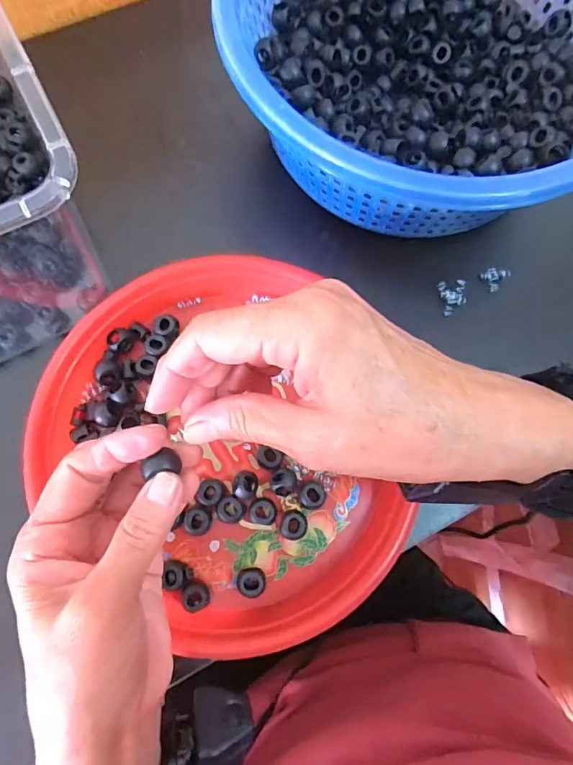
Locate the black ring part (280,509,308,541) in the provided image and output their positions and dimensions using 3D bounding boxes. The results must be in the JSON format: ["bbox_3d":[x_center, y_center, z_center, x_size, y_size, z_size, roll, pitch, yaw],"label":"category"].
[{"bbox_3d":[0.004,0.089,0.290,0.016,0.012,0.018,-1,76,-2],"label":"black ring part"}]

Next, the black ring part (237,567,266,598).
[{"bbox_3d":[-0.021,0.121,0.281,0.017,0.012,0.016,0,76,-2],"label":"black ring part"}]

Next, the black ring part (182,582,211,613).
[{"bbox_3d":[-0.054,0.129,0.278,0.016,0.011,0.017,0,76,-2],"label":"black ring part"}]

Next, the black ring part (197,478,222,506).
[{"bbox_3d":[-0.048,0.069,0.291,0.013,0.008,0.016,24,77,4],"label":"black ring part"}]

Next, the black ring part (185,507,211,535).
[{"bbox_3d":[-0.055,0.087,0.290,0.016,0.012,0.016,0,76,-2],"label":"black ring part"}]

